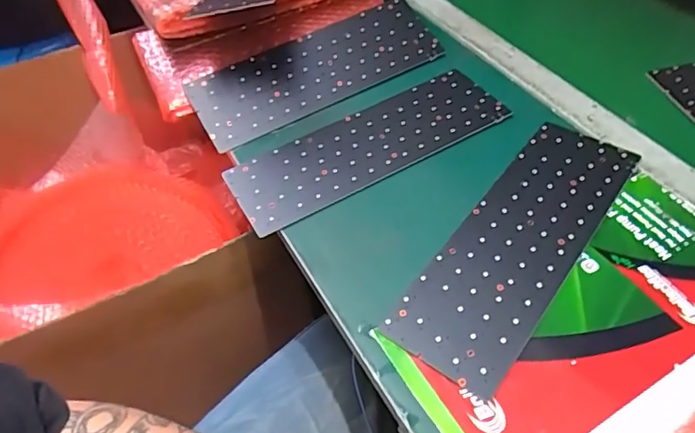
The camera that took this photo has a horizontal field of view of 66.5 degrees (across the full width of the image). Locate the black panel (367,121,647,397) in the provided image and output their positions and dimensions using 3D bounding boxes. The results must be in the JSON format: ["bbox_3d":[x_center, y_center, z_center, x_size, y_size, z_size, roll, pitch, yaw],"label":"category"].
[{"bbox_3d":[0.147,0.018,0.440,0.094,0.004,0.276,31,59,26],"label":"black panel"}]

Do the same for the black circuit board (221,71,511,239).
[{"bbox_3d":[0.022,-0.070,0.525,0.278,0.005,0.094,-26,54,-16],"label":"black circuit board"}]

